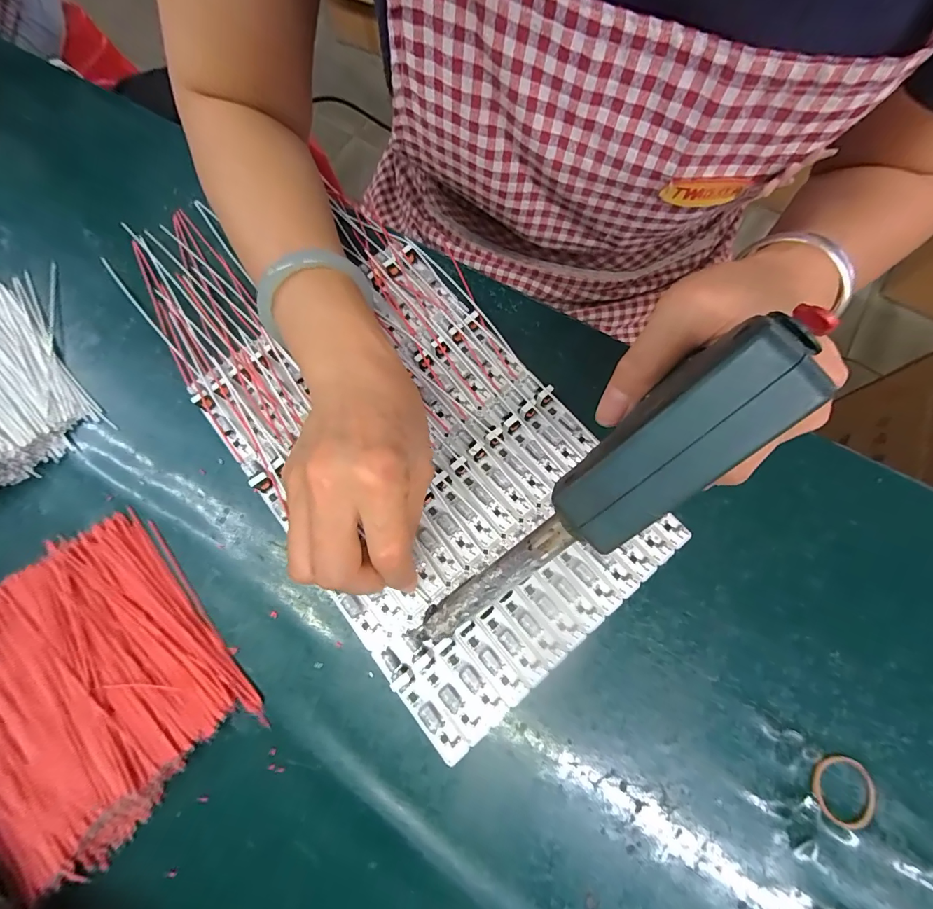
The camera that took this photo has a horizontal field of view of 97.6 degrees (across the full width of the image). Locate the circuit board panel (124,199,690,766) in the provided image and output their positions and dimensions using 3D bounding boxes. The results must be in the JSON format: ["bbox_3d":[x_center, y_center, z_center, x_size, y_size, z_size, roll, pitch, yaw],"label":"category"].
[{"bbox_3d":[-0.068,-0.043,0.281,0.190,0.015,0.418,-38,76,-9],"label":"circuit board panel"}]

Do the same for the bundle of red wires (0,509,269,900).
[{"bbox_3d":[-0.220,0.132,0.228,0.143,0.025,0.155,-41,77,-9],"label":"bundle of red wires"}]

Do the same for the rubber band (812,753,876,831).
[{"bbox_3d":[0.198,0.176,0.213,0.030,0.004,0.032,-1,74,2],"label":"rubber band"}]

